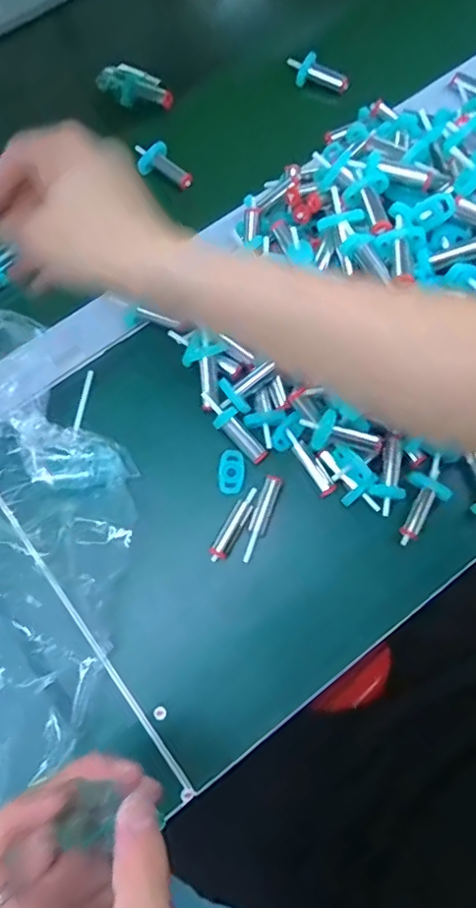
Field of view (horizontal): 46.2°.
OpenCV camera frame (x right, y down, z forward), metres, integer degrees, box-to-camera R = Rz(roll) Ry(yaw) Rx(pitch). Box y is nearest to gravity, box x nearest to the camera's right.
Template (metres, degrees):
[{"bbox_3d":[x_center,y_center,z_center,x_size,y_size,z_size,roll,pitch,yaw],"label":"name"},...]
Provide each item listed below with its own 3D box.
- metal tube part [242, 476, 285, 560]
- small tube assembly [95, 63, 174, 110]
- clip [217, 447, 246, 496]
[{"bbox_3d":[0.017,0.046,0.402,0.013,0.008,0.064,21,75,5],"label":"metal tube part"},{"bbox_3d":[-0.095,-0.338,0.515,0.072,0.017,0.030,28,76,7],"label":"small tube assembly"},{"bbox_3d":[-0.005,0.012,0.415,0.021,0.004,0.035,-1,75,-1],"label":"clip"}]

